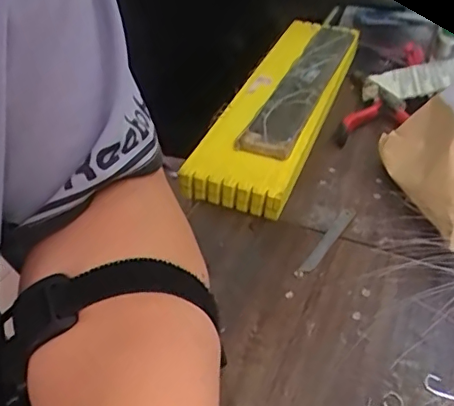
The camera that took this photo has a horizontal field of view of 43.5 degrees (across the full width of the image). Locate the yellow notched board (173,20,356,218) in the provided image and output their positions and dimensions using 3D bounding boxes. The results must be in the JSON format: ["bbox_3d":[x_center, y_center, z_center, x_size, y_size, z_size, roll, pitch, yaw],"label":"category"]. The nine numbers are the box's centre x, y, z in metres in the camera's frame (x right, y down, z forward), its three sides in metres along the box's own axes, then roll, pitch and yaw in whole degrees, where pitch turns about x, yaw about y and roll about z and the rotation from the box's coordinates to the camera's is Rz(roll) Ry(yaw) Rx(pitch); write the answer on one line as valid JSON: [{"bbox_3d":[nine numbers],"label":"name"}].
[{"bbox_3d":[0.058,-0.104,0.551,0.085,0.040,0.346,14,38,14],"label":"yellow notched board"}]

